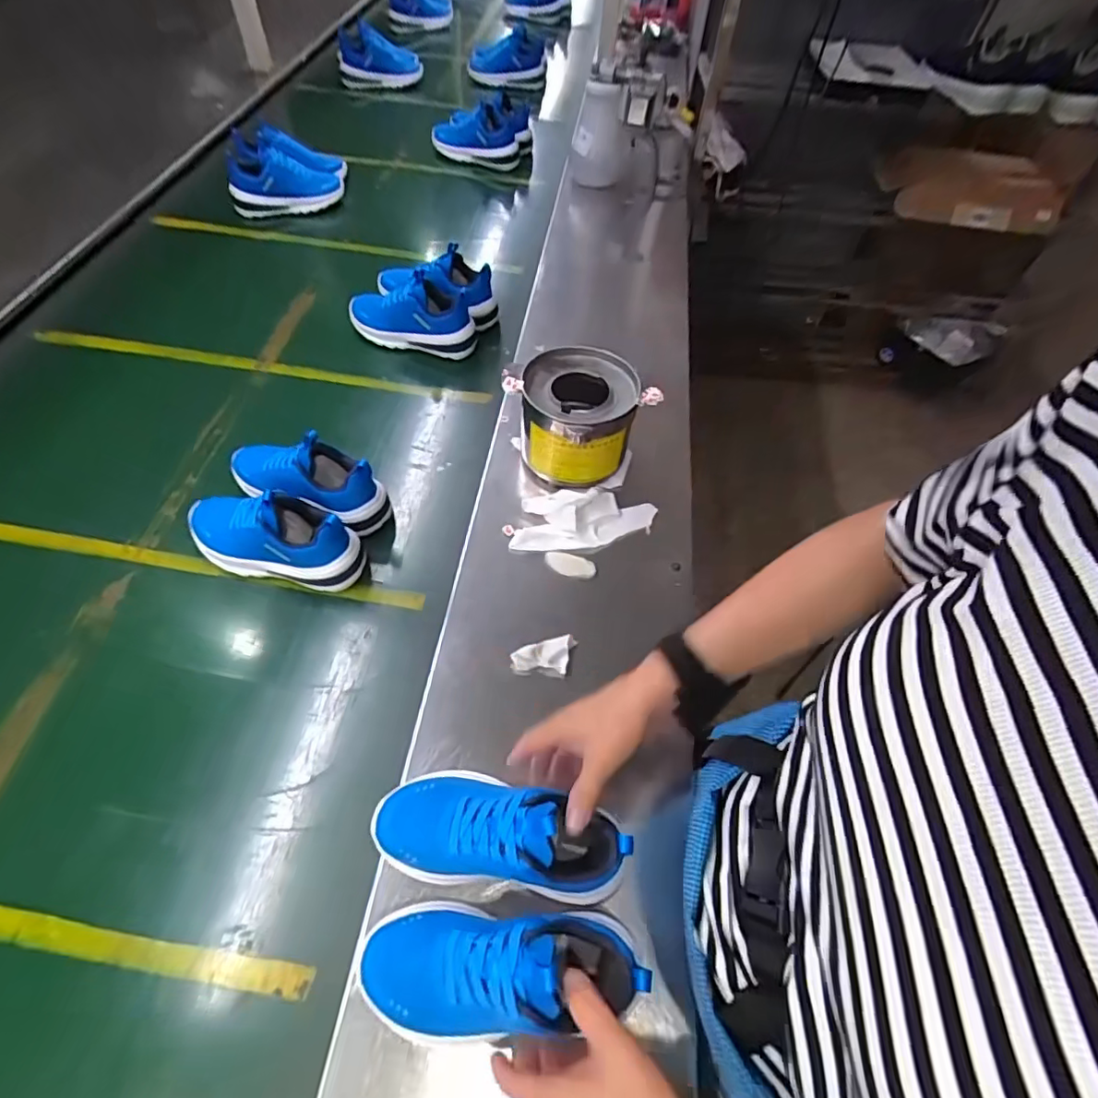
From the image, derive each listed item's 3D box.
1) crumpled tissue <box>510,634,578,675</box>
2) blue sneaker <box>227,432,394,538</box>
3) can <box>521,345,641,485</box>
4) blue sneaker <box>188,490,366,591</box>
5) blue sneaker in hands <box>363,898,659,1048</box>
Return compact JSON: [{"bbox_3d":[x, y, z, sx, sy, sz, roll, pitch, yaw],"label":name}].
[{"bbox_3d":[-0.005,0.108,0.585,0.064,0.019,0.039,4,57,-3],"label":"crumpled tissue"},{"bbox_3d":[-0.290,-0.088,0.667,0.194,0.101,0.075,21,57,9],"label":"blue sneaker"},{"bbox_3d":[0.033,-0.160,0.705,0.130,0.113,0.147,4,57,-3],"label":"can"},{"bbox_3d":[-0.311,-0.021,0.618,0.191,0.104,0.071,11,56,2],"label":"blue sneaker"},{"bbox_3d":[-0.033,0.296,0.404,0.197,0.098,0.075,-7,57,5],"label":"blue sneaker in hands"}]

